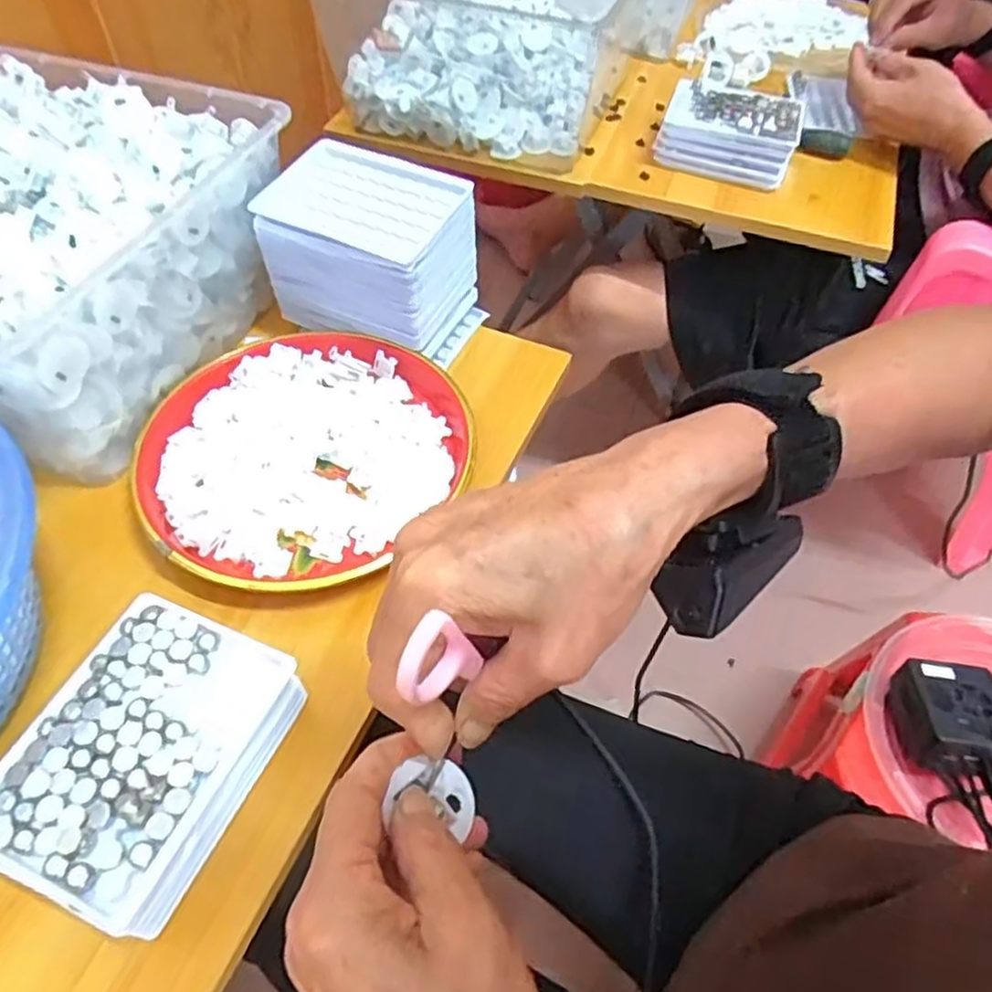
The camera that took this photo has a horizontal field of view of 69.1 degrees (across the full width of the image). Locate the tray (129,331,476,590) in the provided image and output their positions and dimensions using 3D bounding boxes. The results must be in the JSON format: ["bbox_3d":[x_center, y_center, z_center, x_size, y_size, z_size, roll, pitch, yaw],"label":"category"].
[{"bbox_3d":[-0.131,-0.034,0.494,0.193,0.023,0.219,39,62,23],"label":"tray"}]

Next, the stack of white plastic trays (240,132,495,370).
[{"bbox_3d":[-0.091,-0.182,0.546,0.142,0.099,0.098,19,56,12],"label":"stack of white plastic trays"}]

